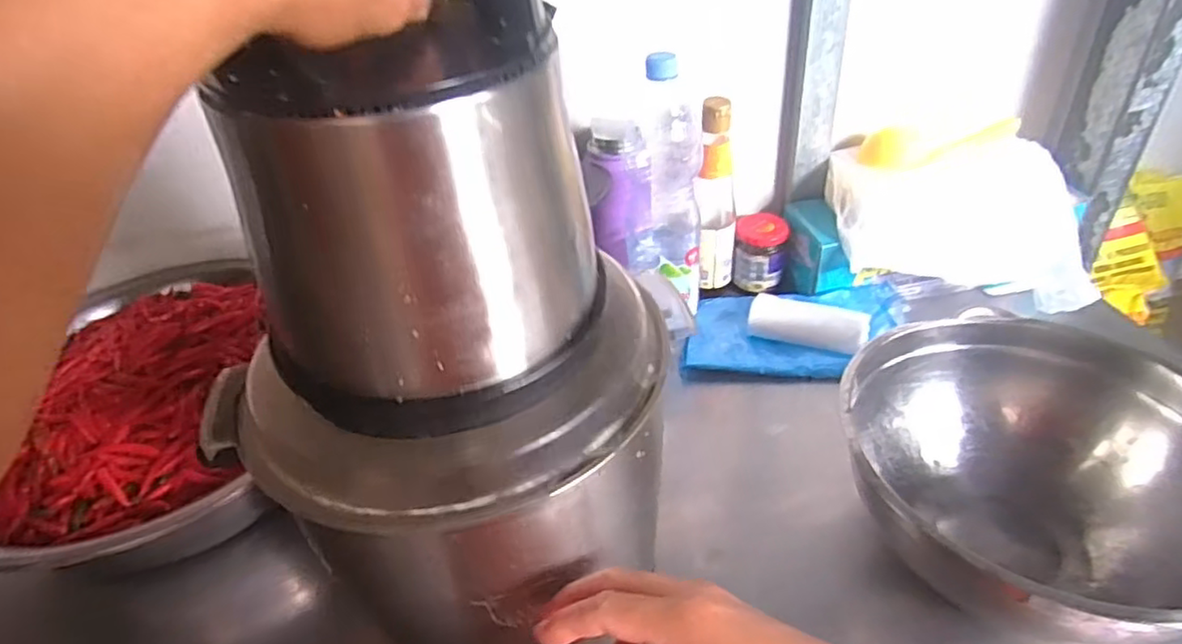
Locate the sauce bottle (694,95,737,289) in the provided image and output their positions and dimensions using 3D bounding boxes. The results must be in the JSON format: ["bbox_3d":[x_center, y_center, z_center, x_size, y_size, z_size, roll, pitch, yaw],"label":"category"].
[{"bbox_3d":[0.158,-0.156,0.812,0.048,0.240,0.055,4,37,13],"label":"sauce bottle"}]

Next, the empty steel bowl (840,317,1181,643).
[{"bbox_3d":[0.339,0.134,0.517,0.252,0.146,0.275,-4,36,3],"label":"empty steel bowl"}]

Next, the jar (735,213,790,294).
[{"bbox_3d":[0.226,-0.093,0.866,0.064,0.082,0.065,-4,36,3],"label":"jar"}]

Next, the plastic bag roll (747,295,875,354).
[{"bbox_3d":[0.255,0.002,0.766,0.134,0.037,0.044,9,38,19],"label":"plastic bag roll"}]

